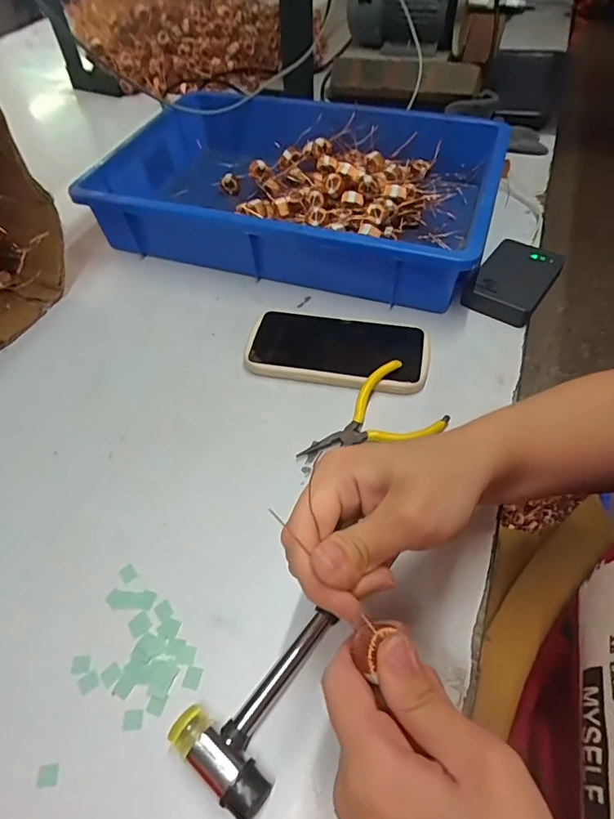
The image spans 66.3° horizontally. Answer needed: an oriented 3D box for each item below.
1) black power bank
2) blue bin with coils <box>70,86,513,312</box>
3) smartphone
[{"bbox_3d":[0.212,-0.133,0.483,0.069,0.028,0.103,27,58,22],"label":"black power bank"},{"bbox_3d":[-0.006,-0.259,0.557,0.426,0.082,0.283,13,54,13],"label":"blue bin with coils"},{"bbox_3d":[0.028,-0.057,0.446,0.165,0.016,0.082,7,53,9],"label":"smartphone"}]

